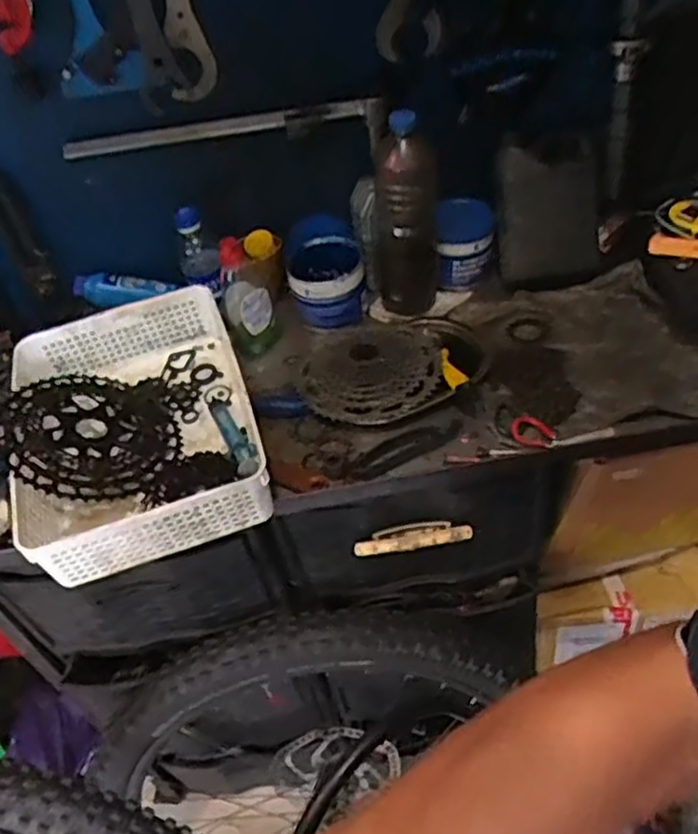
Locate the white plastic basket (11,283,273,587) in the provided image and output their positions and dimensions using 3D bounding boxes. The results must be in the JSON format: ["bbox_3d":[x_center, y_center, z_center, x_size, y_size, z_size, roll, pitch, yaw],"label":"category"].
[{"bbox_3d":[-0.239,0.009,0.813,0.251,0.095,0.333,-17,46,-6],"label":"white plastic basket"}]

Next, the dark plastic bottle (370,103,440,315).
[{"bbox_3d":[0.068,-0.275,0.914,0.088,0.229,0.087,-5,46,6],"label":"dark plastic bottle"}]

